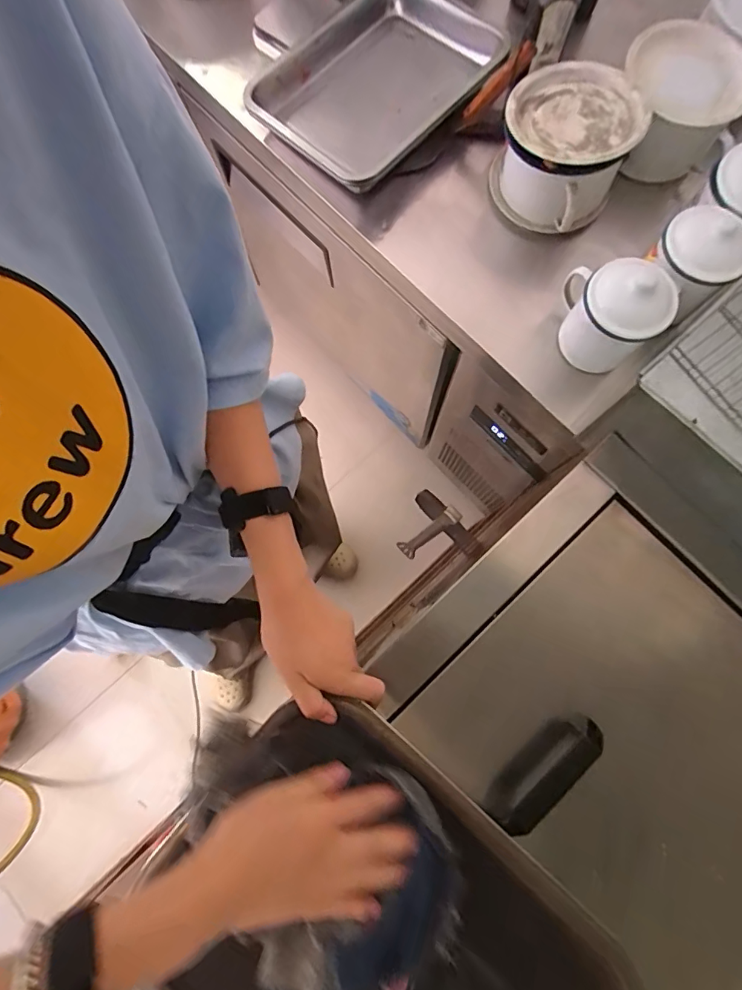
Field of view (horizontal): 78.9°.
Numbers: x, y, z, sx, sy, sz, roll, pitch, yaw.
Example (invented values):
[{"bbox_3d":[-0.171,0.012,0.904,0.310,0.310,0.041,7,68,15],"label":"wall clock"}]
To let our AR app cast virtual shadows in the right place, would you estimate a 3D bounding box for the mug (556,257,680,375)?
[{"bbox_3d":[0.305,-0.230,0.577,0.097,0.131,0.110,5,79,2],"label":"mug"}]

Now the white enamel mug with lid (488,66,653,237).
[{"bbox_3d":[0.264,-0.475,0.637,0.165,0.145,0.169,26,80,6],"label":"white enamel mug with lid"}]

